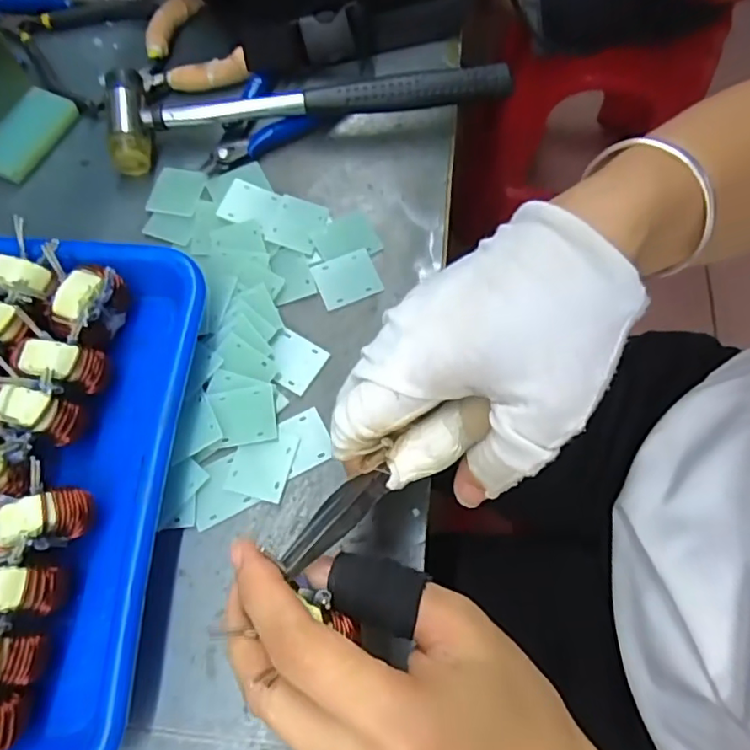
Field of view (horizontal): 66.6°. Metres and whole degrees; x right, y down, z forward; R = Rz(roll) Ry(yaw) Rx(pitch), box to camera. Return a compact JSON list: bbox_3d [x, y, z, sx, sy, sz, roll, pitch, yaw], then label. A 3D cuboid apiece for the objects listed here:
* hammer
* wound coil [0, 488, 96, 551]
[{"bbox_3d":[-0.043,-0.177,0.362,0.244,0.032,0.052,-12,69,-4],"label":"hammer"},{"bbox_3d":[-0.148,0.066,0.256,0.038,0.036,0.021,-13,69,-4],"label":"wound coil"}]

